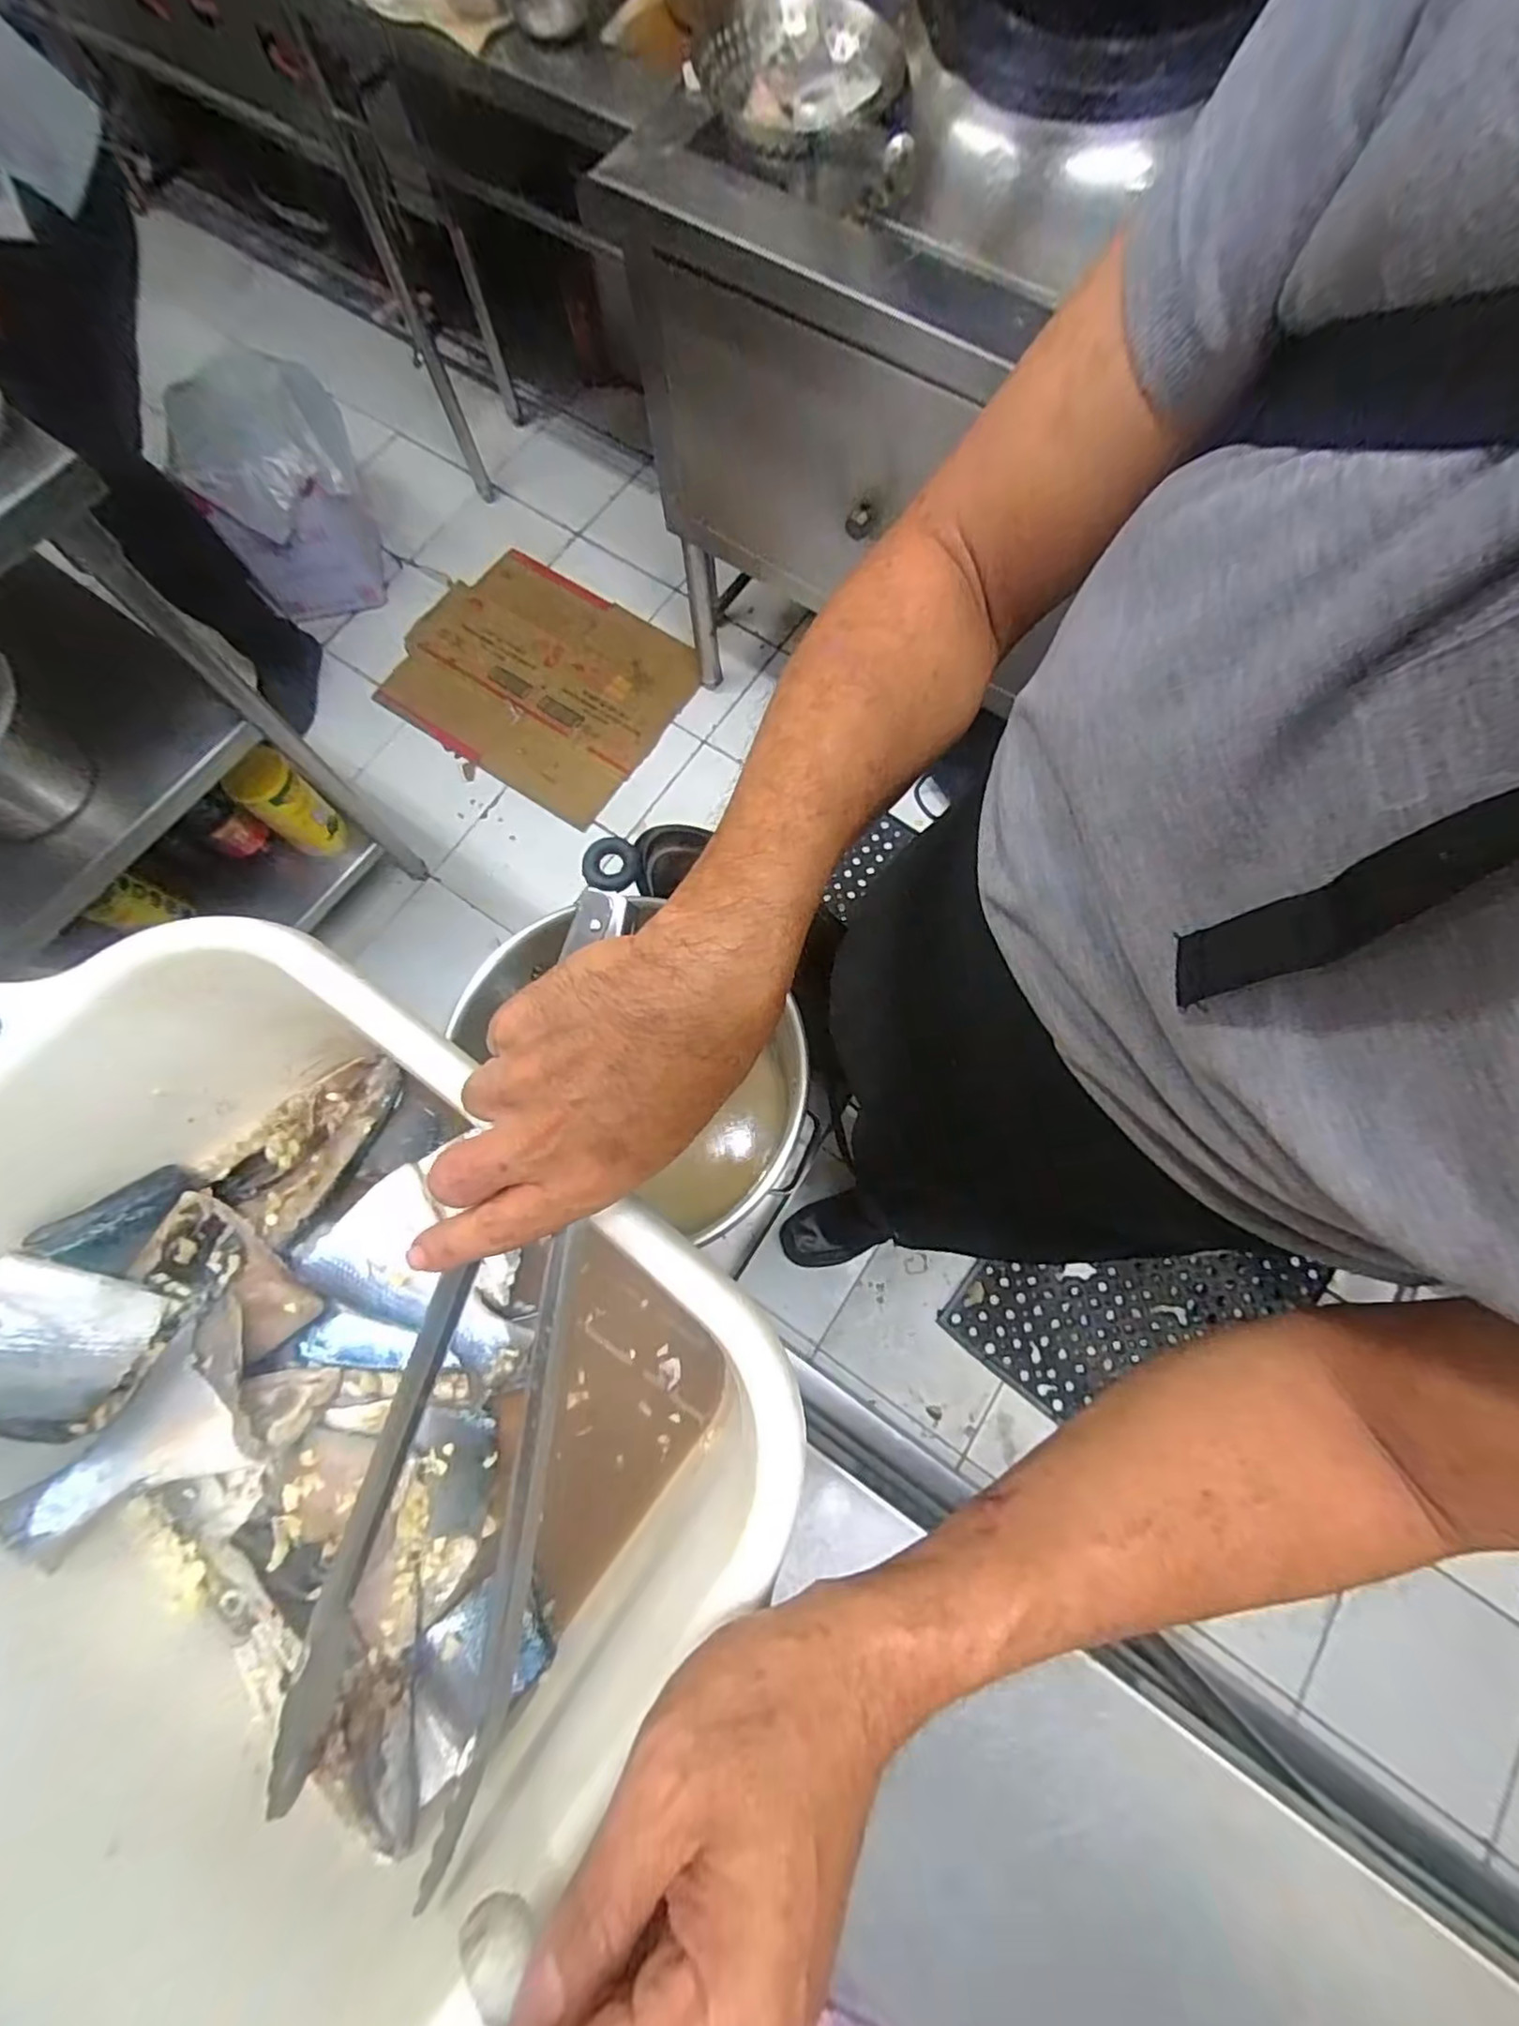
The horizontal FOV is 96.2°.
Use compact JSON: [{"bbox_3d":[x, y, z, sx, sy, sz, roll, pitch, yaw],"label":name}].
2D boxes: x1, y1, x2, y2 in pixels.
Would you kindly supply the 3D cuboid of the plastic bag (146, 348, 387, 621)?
[{"bbox_3d":[-0.951,-1.053,1.376,0.280,0.368,0.241,-23,76,-6],"label":"plastic bag"}]

